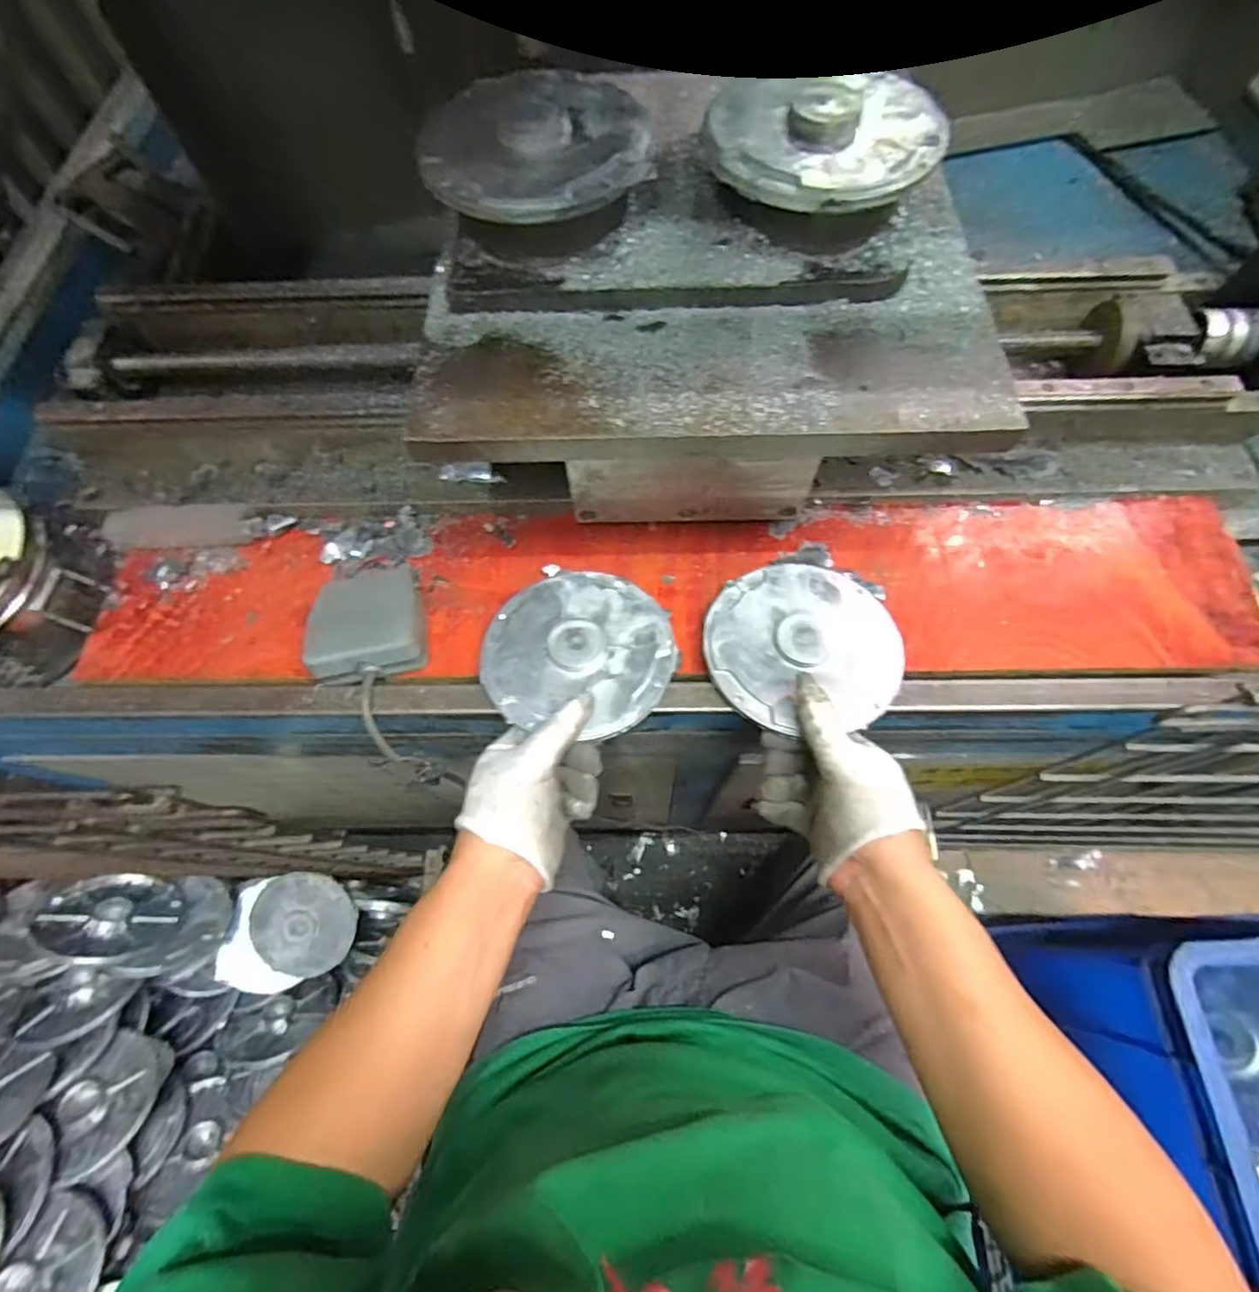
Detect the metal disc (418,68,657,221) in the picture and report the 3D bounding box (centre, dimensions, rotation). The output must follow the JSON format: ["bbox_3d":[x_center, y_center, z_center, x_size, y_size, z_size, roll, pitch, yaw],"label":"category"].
[{"bbox_3d":[-0.058,-0.305,0.364,0.131,0.010,0.137,-1,67,2],"label":"metal disc"}]

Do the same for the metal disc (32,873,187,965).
[{"bbox_3d":[-0.617,0.322,0.725,0.131,0.120,0.020,28,106,-11],"label":"metal disc"}]

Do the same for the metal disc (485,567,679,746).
[{"bbox_3d":[-0.038,0.000,0.448,0.137,0.021,0.130,-1,67,2],"label":"metal disc"}]

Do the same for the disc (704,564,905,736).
[{"bbox_3d":[0.127,-0.004,0.441,0.137,0.019,0.133,-1,67,2],"label":"disc"}]

